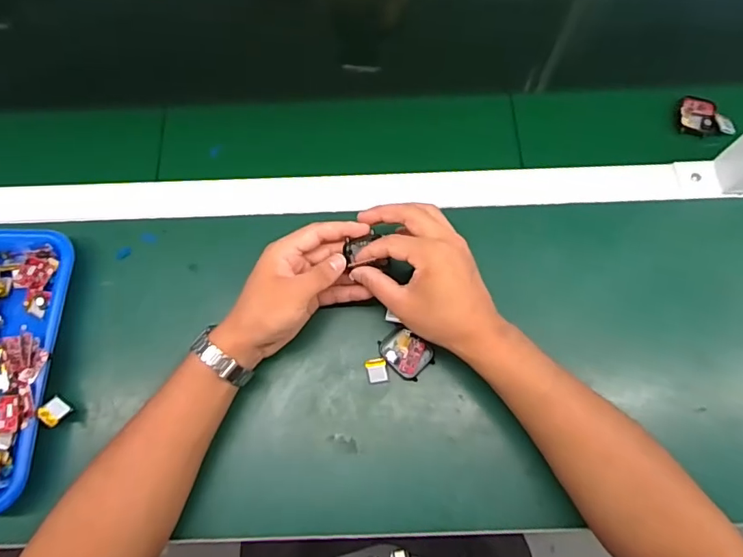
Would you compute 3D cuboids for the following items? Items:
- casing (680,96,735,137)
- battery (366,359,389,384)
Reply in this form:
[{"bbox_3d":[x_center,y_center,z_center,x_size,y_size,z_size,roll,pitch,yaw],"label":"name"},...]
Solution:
[{"bbox_3d":[0.355,-0.172,0.530,0.049,0.013,0.047,3,71,2],"label":"casing"},{"bbox_3d":[0.005,0.084,0.450,0.018,0.006,0.021,-9,71,-2],"label":"battery"}]

